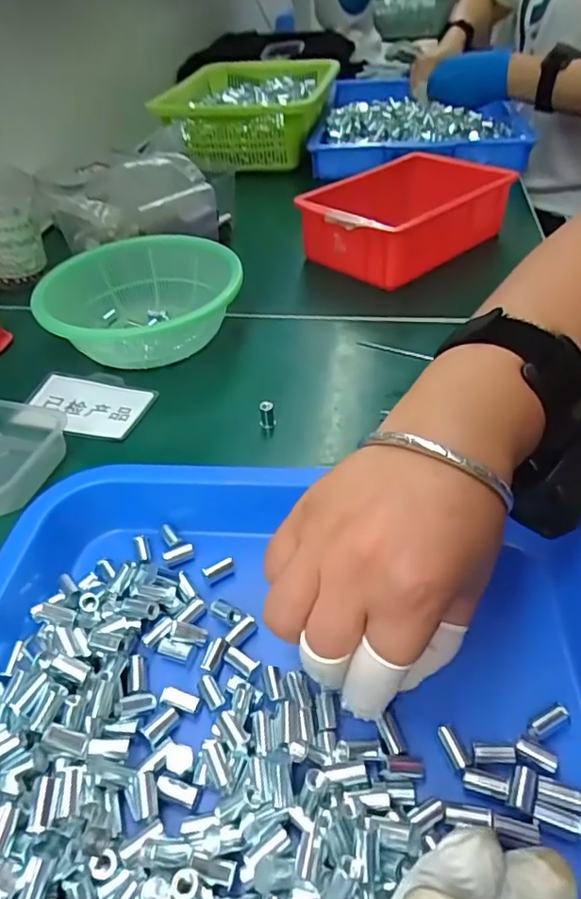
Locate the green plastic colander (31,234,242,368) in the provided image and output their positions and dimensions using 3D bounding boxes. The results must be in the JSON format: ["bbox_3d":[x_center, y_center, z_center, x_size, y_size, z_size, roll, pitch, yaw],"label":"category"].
[{"bbox_3d":[-0.115,-0.117,0.468,0.145,0.063,0.140,2,43,6],"label":"green plastic colander"}]

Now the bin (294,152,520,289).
[{"bbox_3d":[0.114,-0.244,0.578,0.203,0.061,0.137,-33,51,-29],"label":"bin"}]

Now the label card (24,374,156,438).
[{"bbox_3d":[-0.154,-0.034,0.426,0.099,0.009,0.062,12,45,16],"label":"label card"}]

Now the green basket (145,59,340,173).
[{"bbox_3d":[-0.052,-0.528,0.870,0.216,0.082,0.363,6,43,9],"label":"green basket"}]

